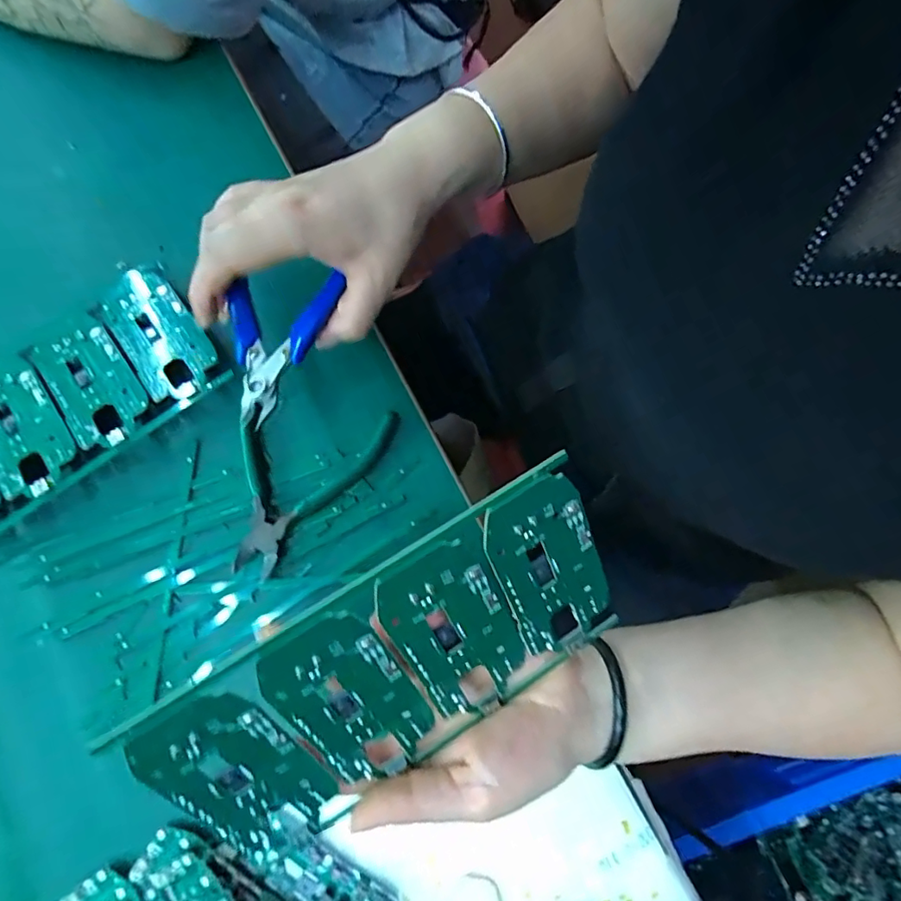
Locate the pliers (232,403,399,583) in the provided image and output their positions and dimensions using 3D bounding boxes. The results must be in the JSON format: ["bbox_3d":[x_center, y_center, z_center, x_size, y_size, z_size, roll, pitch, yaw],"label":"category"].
[{"bbox_3d":[-0.081,0.023,0.320,0.089,0.014,0.098,1,79,0],"label":"pliers"}]

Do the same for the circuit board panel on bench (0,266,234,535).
[{"bbox_3d":[-0.238,-0.028,0.321,0.188,0.021,0.105,-38,81,-7],"label":"circuit board panel on bench"}]

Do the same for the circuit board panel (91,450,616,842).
[{"bbox_3d":[-0.018,0.085,0.215,0.183,0.004,0.101,-30,122,-10],"label":"circuit board panel"}]

